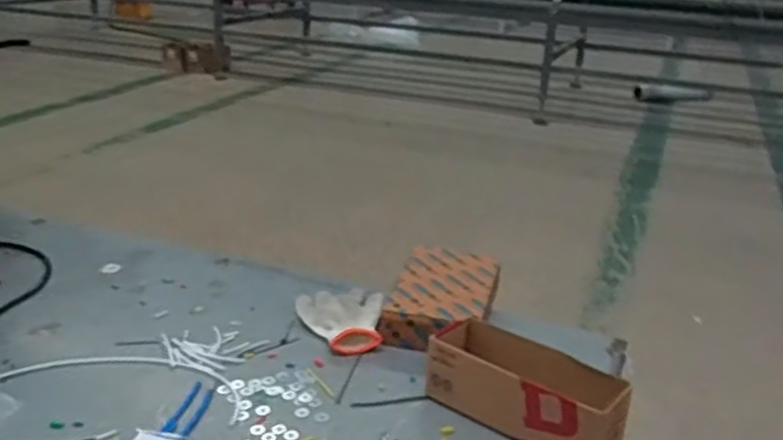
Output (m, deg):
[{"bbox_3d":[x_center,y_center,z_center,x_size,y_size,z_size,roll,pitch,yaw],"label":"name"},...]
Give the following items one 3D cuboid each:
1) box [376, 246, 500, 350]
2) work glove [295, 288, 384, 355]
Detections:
[{"bbox_3d":[0.077,0.116,1.099,0.136,0.063,0.236,9,20,14],"label":"box"},{"bbox_3d":[-0.068,0.134,1.079,0.114,0.034,0.154,-3,21,-17],"label":"work glove"}]

